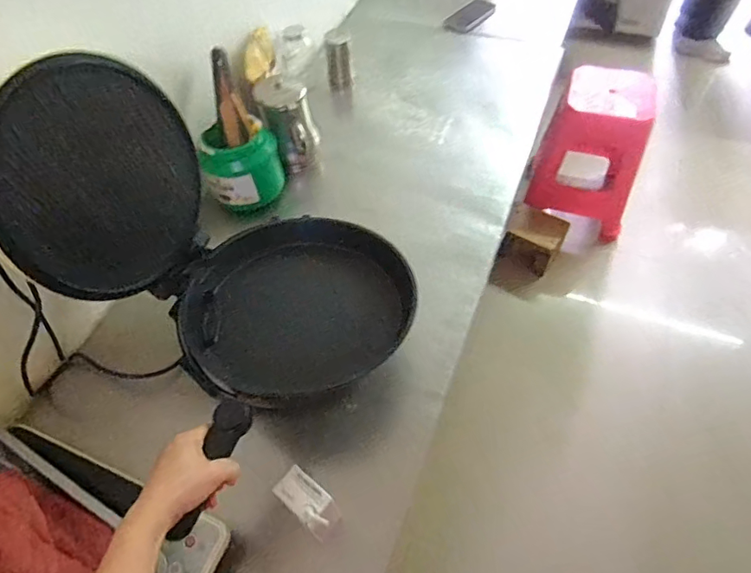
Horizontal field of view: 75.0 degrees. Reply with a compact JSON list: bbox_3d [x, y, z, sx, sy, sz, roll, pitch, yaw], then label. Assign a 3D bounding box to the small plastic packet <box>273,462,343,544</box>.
[{"bbox_3d":[-0.075,0.250,0.567,0.087,0.017,0.041,36,65,24],"label":"small plastic packet"}]

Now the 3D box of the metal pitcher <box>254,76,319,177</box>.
[{"bbox_3d":[-0.169,-0.310,0.993,0.105,0.182,0.120,-13,56,-5],"label":"metal pitcher"}]

